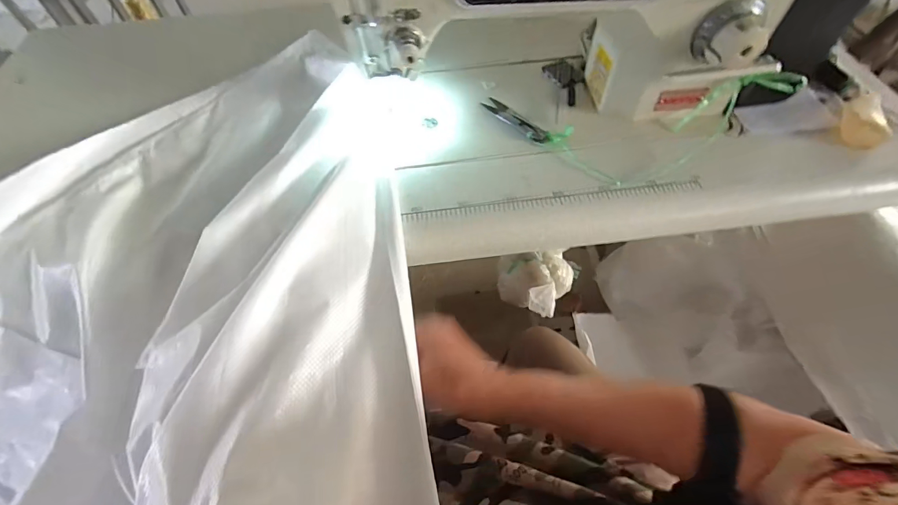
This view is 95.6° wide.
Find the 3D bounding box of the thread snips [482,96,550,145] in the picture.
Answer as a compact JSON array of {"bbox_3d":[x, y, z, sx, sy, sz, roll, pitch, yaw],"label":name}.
[{"bbox_3d":[0.080,-0.159,0.485,0.022,0.005,0.101,-36,61,-19],"label":"thread snips"}]

